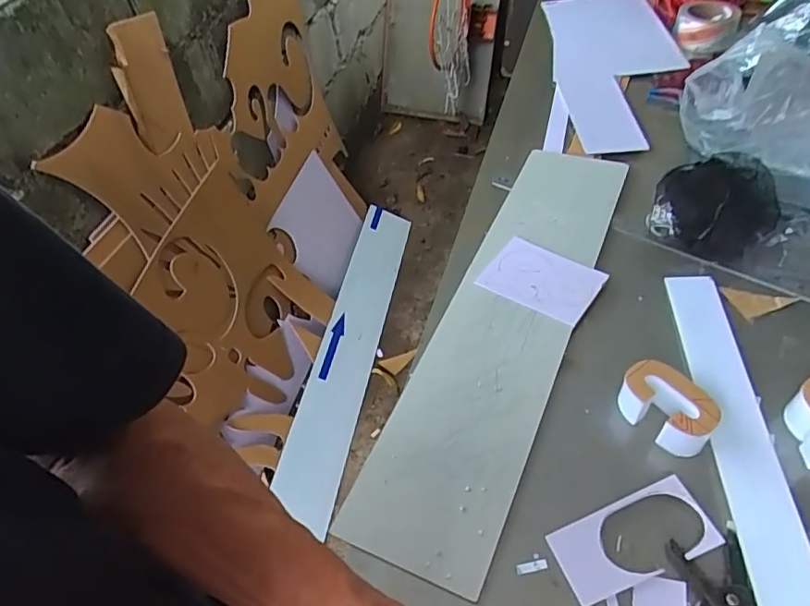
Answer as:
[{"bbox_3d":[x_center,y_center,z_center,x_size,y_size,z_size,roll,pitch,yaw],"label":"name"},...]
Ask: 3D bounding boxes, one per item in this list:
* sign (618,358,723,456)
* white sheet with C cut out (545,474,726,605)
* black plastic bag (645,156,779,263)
[{"bbox_3d":[0.242,0.097,0.514,0.081,0.047,0.050,31,58,29],"label":"sign"},{"bbox_3d":[0.187,0.195,0.458,0.128,0.005,0.062,-22,50,-8],"label":"white sheet with C cut out"},{"bbox_3d":[0.384,-0.125,0.685,0.135,0.065,0.148,23,55,24],"label":"black plastic bag"}]

